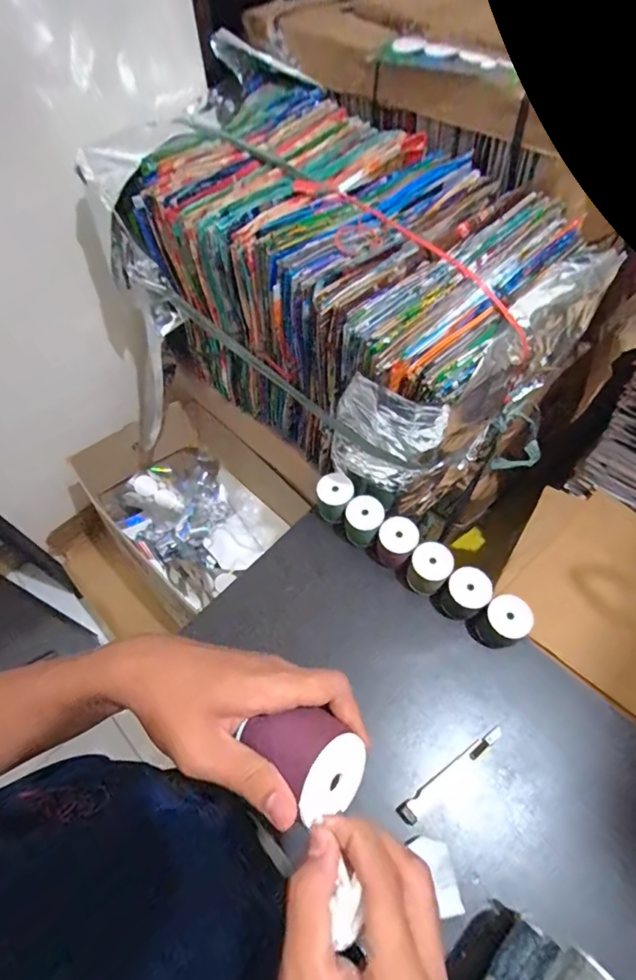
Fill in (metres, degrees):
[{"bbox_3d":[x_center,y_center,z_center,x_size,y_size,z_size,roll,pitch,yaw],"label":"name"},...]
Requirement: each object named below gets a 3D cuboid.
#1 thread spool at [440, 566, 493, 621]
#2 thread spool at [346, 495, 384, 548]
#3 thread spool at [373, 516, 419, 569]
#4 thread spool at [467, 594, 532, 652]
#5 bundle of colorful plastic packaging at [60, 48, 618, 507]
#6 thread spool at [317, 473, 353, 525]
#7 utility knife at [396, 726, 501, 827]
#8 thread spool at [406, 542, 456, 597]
[{"bbox_3d":[0.205,0.146,0.654,0.051,0.070,0.055,-1,58,1],"label":"thread spool"},{"bbox_3d":[0.069,0.050,0.711,0.052,0.066,0.058,7,58,6],"label":"thread spool"},{"bbox_3d":[0.115,0.079,0.694,0.055,0.071,0.054,-1,58,1],"label":"thread spool"},{"bbox_3d":[0.244,0.179,0.627,0.062,0.062,0.056,-29,61,-16],"label":"thread spool"},{"bbox_3d":[0.022,-0.319,0.743,0.676,0.328,0.372,38,66,22],"label":"bundle of colorful plastic packaging"},{"bbox_3d":[0.027,0.012,0.728,0.052,0.047,0.063,5,58,5],"label":"thread spool"},{"bbox_3d":[0.164,0.343,0.568,0.158,0.007,0.022,-31,62,-17],"label":"utility knife"},{"bbox_3d":[0.157,0.117,0.671,0.054,0.076,0.058,-1,58,1],"label":"thread spool"}]

